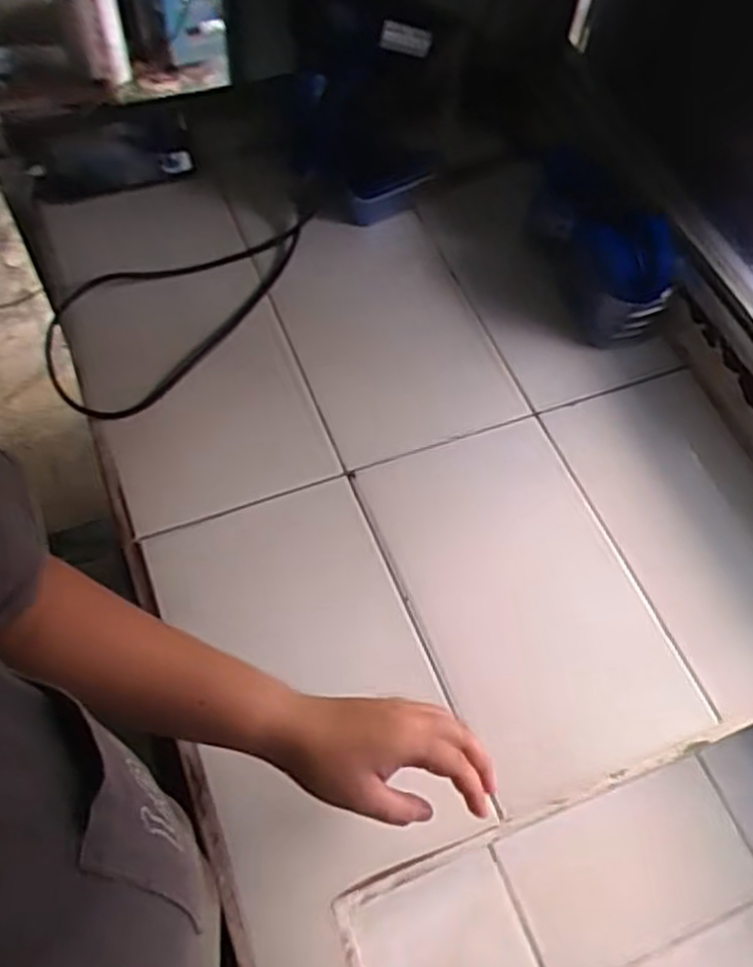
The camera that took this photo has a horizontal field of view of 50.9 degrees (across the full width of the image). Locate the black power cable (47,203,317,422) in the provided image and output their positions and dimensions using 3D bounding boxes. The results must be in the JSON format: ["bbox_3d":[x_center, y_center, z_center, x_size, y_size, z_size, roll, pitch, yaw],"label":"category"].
[{"bbox_3d":[-0.202,-0.201,0.819,0.158,0.028,0.343,33,64,14],"label":"black power cable"}]

